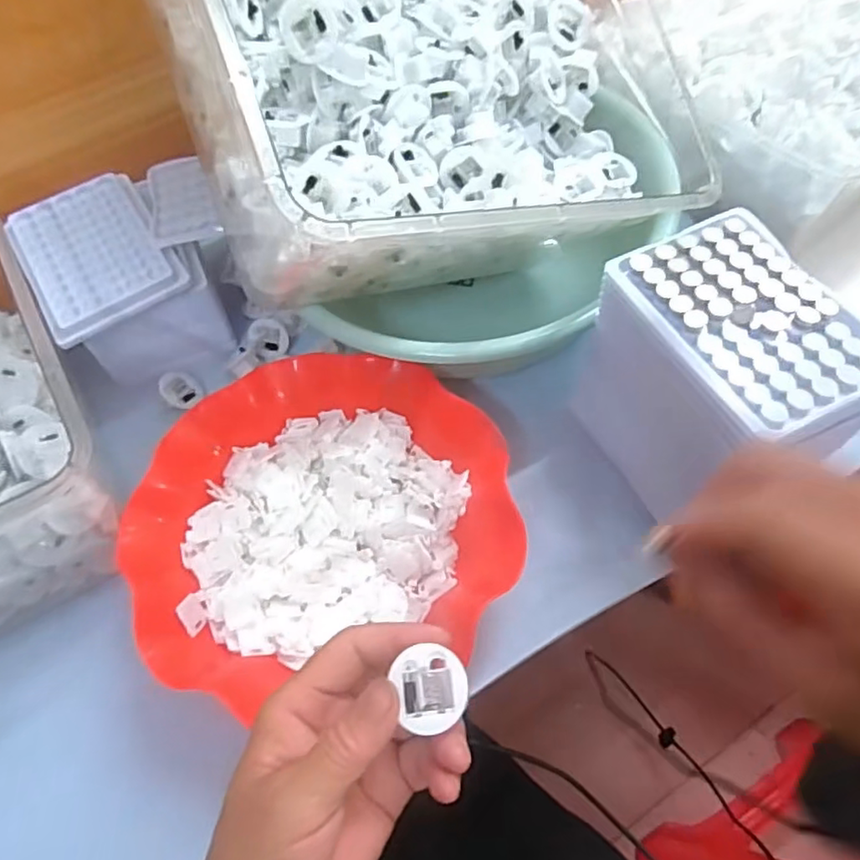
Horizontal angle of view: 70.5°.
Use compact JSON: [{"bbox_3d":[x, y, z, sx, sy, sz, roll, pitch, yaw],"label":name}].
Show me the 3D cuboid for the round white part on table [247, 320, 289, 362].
[{"bbox_3d":[-0.130,-0.073,0.489,0.031,0.017,0.028,-22,62,-9],"label":"round white part on table"}]

